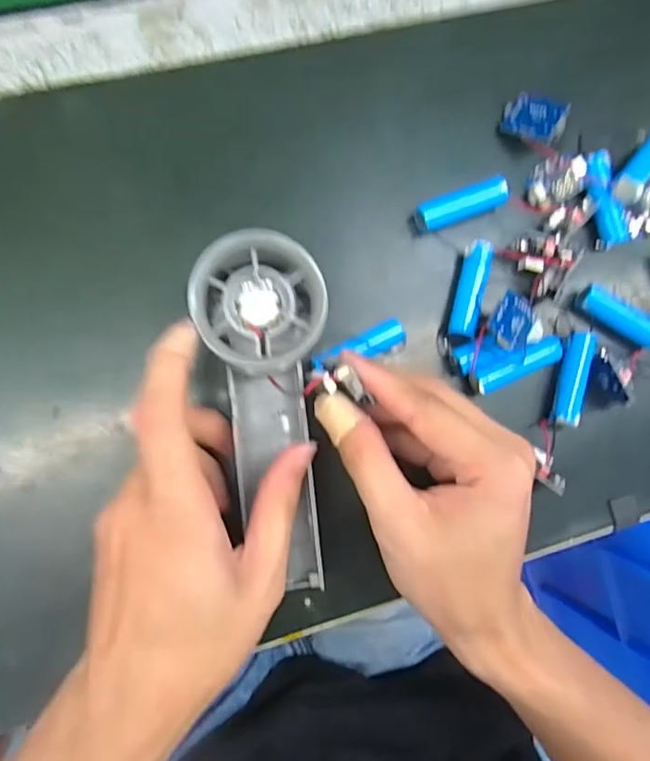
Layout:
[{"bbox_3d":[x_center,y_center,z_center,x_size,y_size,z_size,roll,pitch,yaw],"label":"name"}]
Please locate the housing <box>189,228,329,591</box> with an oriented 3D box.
[{"bbox_3d":[-0.024,0.015,0.240,0.054,0.024,0.158,-7,101,-6],"label":"housing"}]

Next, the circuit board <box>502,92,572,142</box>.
[{"bbox_3d":[0.114,-0.144,0.288,0.035,0.004,0.022,31,100,29],"label":"circuit board"}]

